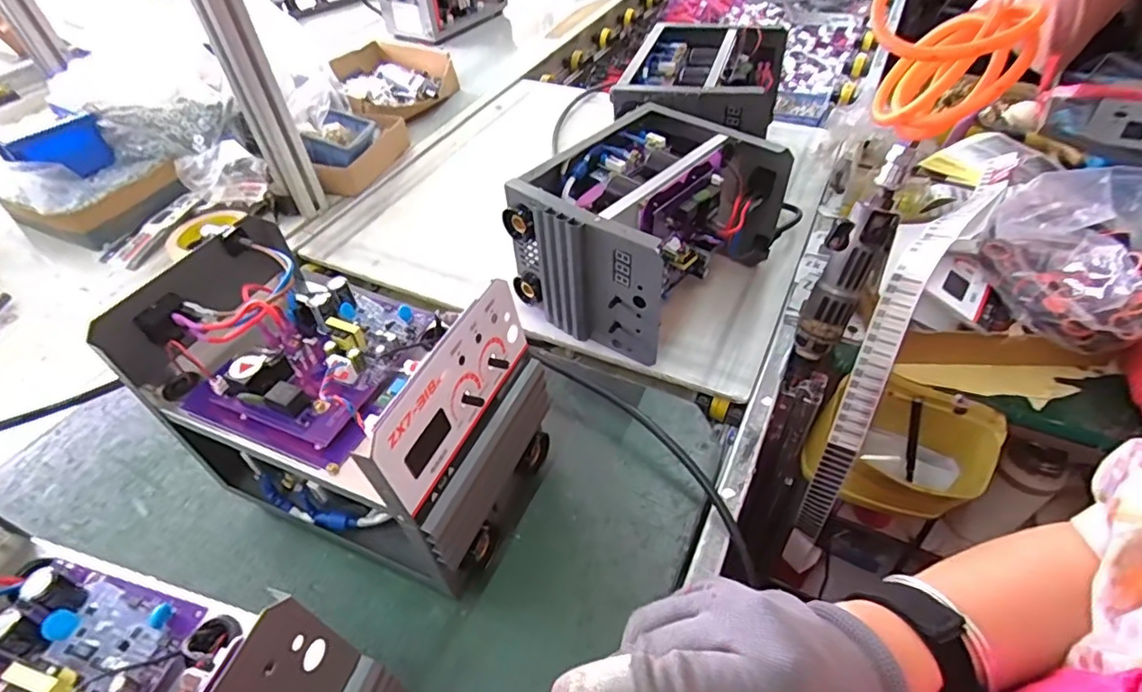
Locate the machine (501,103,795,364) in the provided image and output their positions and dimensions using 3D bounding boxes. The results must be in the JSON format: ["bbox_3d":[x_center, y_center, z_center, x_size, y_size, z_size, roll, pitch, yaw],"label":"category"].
[{"bbox_3d":[0.086,-0.133,0.621,0.190,0.147,0.250,28,55,26],"label":"machine"}]

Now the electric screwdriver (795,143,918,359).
[{"bbox_3d":[0.253,-0.078,0.515,0.041,0.197,0.032,28,29,26],"label":"electric screwdriver"}]

